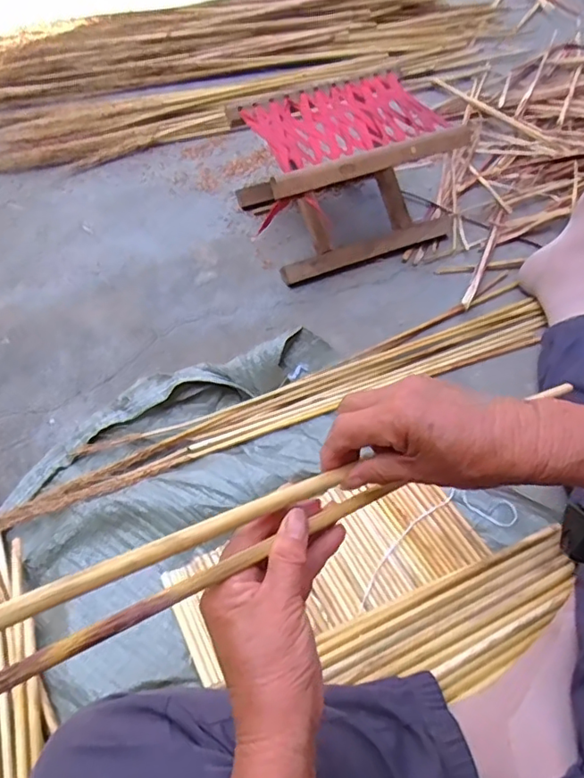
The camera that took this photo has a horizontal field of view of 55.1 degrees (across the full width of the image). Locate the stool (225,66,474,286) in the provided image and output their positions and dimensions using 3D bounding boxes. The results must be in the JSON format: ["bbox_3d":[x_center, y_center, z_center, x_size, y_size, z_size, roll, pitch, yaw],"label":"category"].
[{"bbox_3d":[0.071,-0.330,0.859,0.287,0.178,0.226,-22,56,-12],"label":"stool"}]

